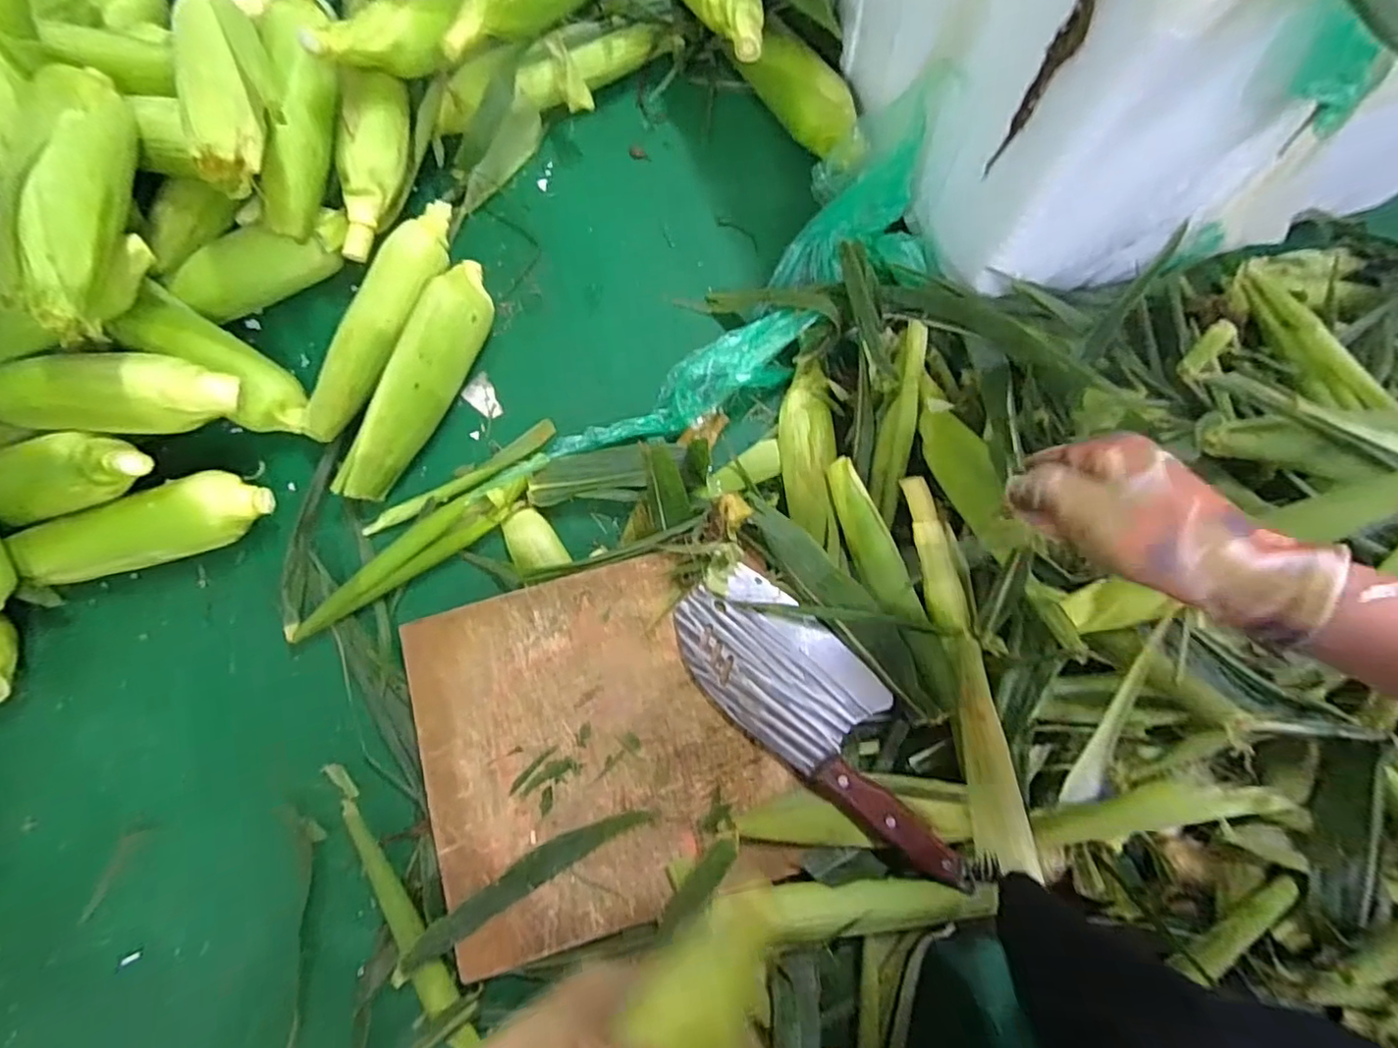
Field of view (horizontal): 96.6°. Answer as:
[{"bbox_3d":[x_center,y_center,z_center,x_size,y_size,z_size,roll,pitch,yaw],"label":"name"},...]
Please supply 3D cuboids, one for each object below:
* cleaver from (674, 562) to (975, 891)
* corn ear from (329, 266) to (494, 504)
[{"bbox_3d":[0.097,0.144,0.474,0.266,0.020,0.098,42,82,8],"label":"cleaver"},{"bbox_3d":[-0.241,-0.126,0.546,0.053,0.062,0.232,23,80,5],"label":"corn ear"}]

